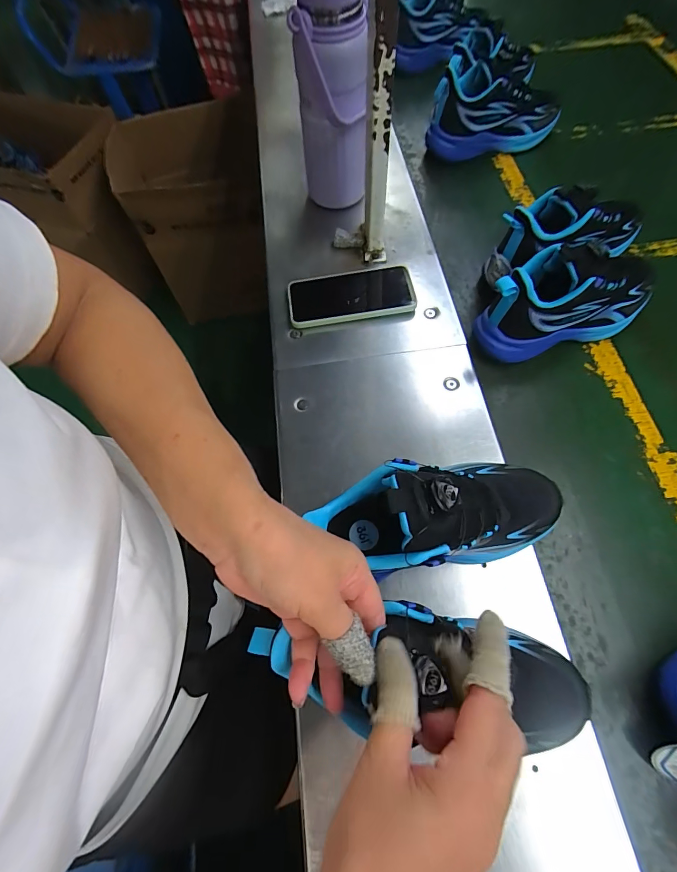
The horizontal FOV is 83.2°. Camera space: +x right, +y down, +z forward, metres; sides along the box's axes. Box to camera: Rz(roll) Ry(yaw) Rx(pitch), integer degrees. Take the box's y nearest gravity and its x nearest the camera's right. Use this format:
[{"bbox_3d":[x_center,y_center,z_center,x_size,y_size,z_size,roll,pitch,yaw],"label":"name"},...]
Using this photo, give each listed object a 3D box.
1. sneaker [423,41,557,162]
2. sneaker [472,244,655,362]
[{"bbox_3d":[0.244,-0.515,0.592,0.211,0.106,0.086,-8,66,2],"label":"sneaker"},{"bbox_3d":[0.266,-0.164,0.432,0.208,0.108,0.075,-18,65,-4],"label":"sneaker"}]

